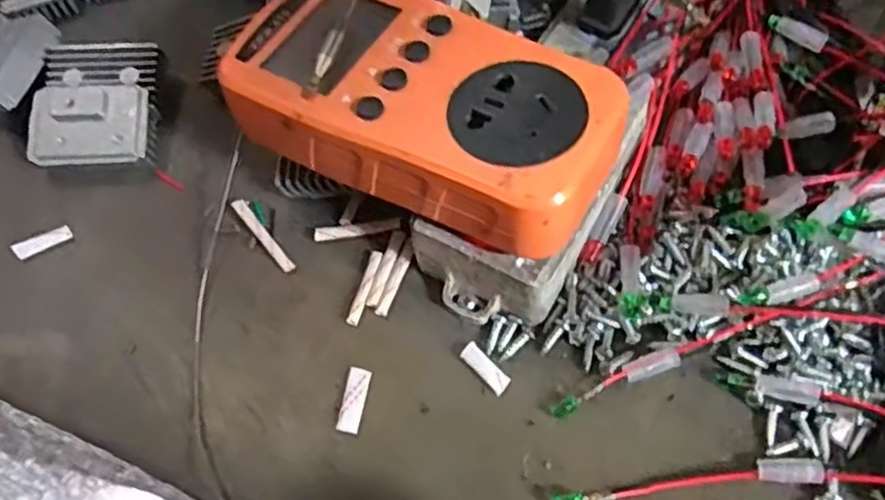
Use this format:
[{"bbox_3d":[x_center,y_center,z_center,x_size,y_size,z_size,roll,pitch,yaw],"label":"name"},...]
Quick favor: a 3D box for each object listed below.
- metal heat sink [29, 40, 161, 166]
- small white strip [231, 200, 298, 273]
[{"bbox_3d":[-0.142,-0.060,0.301,0.047,0.020,0.058,-3,61,2],"label":"metal heat sink"},{"bbox_3d":[-0.069,-0.006,0.277,0.005,0.005,0.037,-37,65,-15],"label":"small white strip"}]

